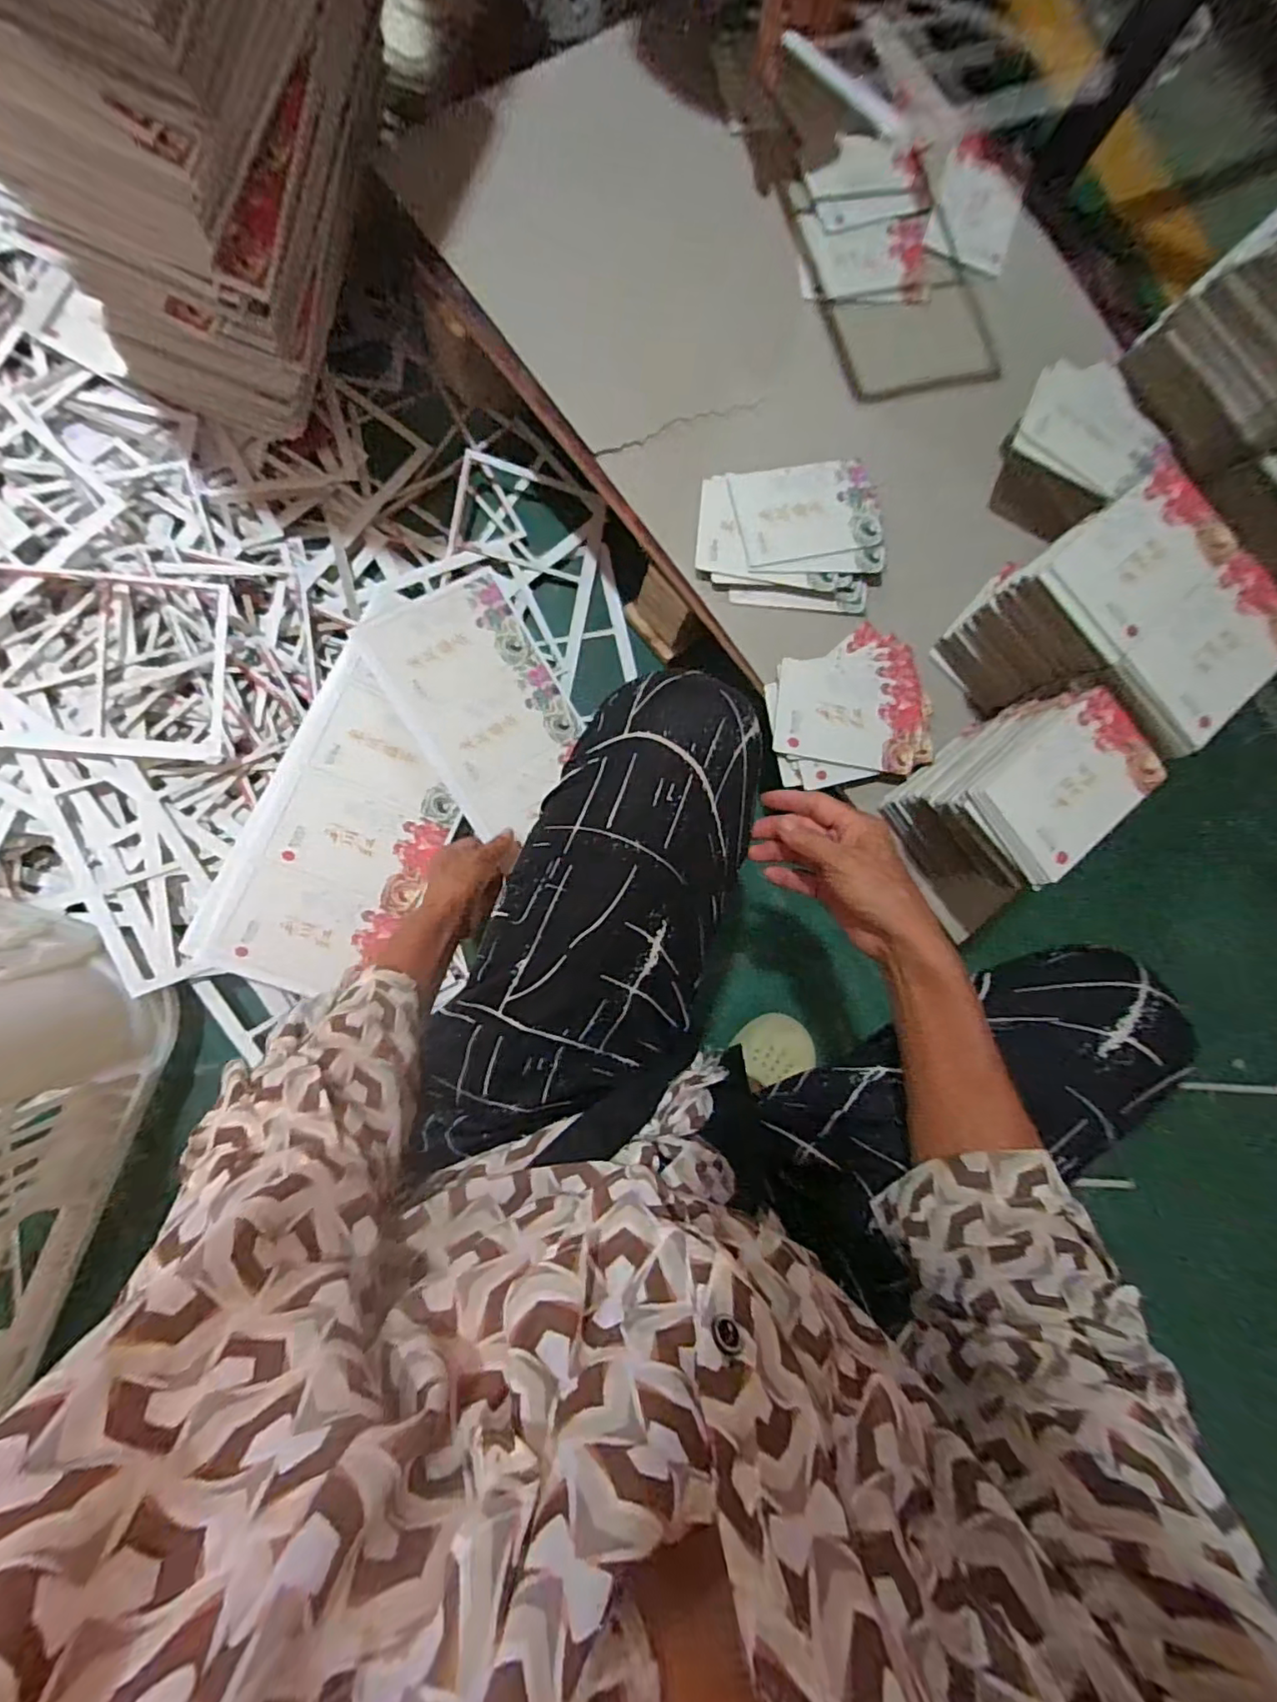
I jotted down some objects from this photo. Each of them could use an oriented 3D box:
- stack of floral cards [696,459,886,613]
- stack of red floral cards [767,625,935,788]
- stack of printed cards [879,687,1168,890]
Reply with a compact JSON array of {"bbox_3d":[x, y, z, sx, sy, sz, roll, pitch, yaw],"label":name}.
[{"bbox_3d":[0.144,-0.298,0.566,0.172,0.014,0.131,1,85,-7],"label":"stack of floral cards"},{"bbox_3d":[0.198,-0.135,0.562,0.161,0.028,0.137,-11,87,-8],"label":"stack of red floral cards"},{"bbox_3d":[0.313,-0.048,0.507,0.143,0.128,0.100,-39,91,-9],"label":"stack of printed cards"}]

